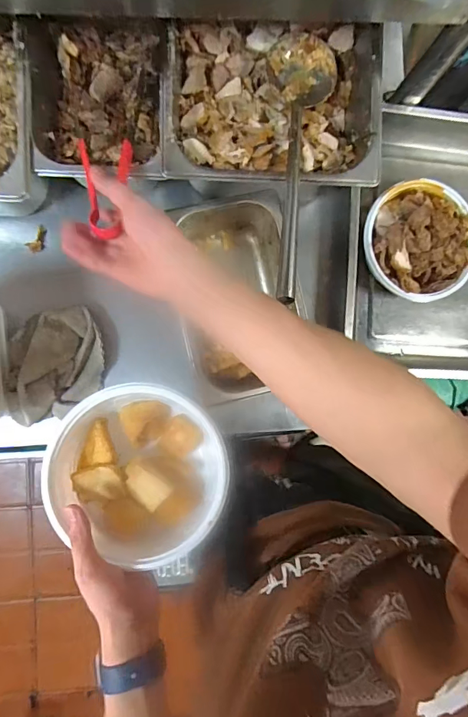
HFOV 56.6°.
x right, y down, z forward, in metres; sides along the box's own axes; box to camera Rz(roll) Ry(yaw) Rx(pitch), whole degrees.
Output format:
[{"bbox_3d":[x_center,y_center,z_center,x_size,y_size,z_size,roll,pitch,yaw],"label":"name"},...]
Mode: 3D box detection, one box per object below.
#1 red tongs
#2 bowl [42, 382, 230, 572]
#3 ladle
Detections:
[{"bbox_3d":[-0.135,-0.191,0.477,0.064,0.017,0.109,-5,90,-44],"label":"red tongs"},{"bbox_3d":[-0.093,0.108,0.433,0.165,0.066,0.158,0,90,-5],"label":"bowl"},{"bbox_3d":[0.081,-0.232,0.514,0.081,0.041,0.375,5,69,-5],"label":"ladle"}]

